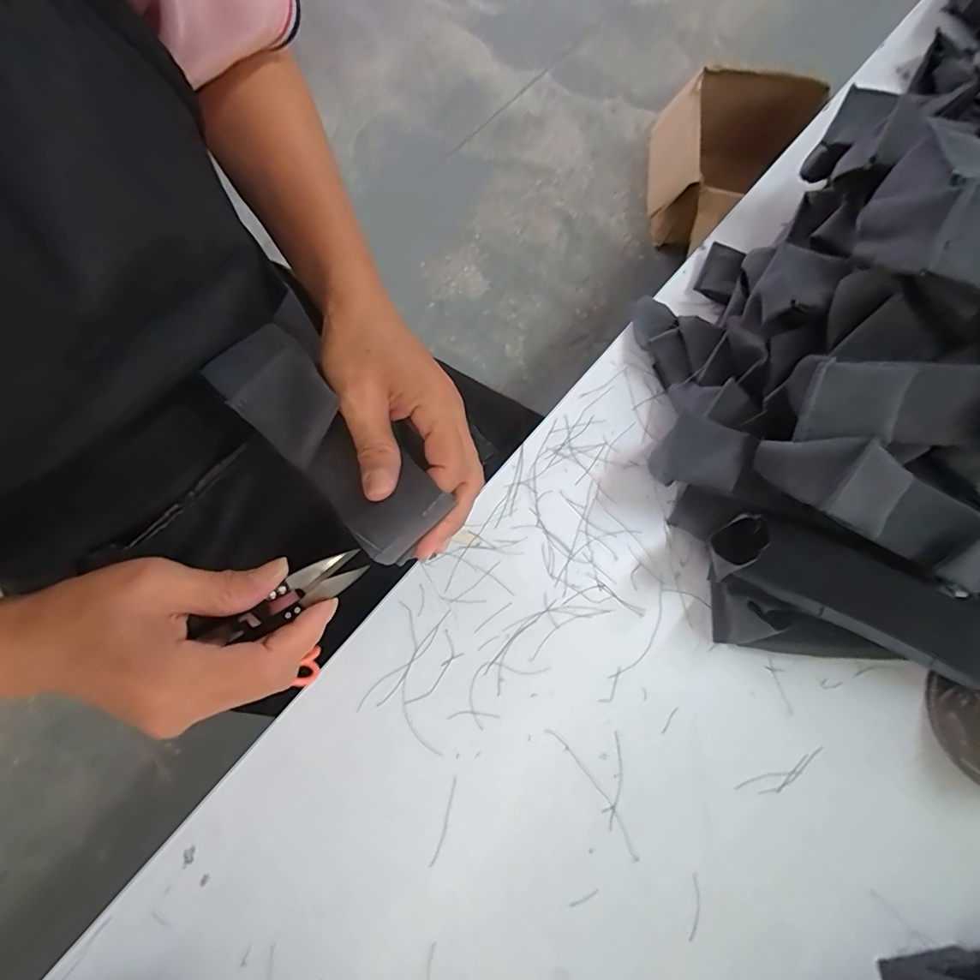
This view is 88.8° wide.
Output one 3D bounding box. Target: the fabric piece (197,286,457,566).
[{"bbox_3d":[-0.080,-0.029,0.244,0.055,0.021,0.139,-40,80,-11],"label":"fabric piece"}]

